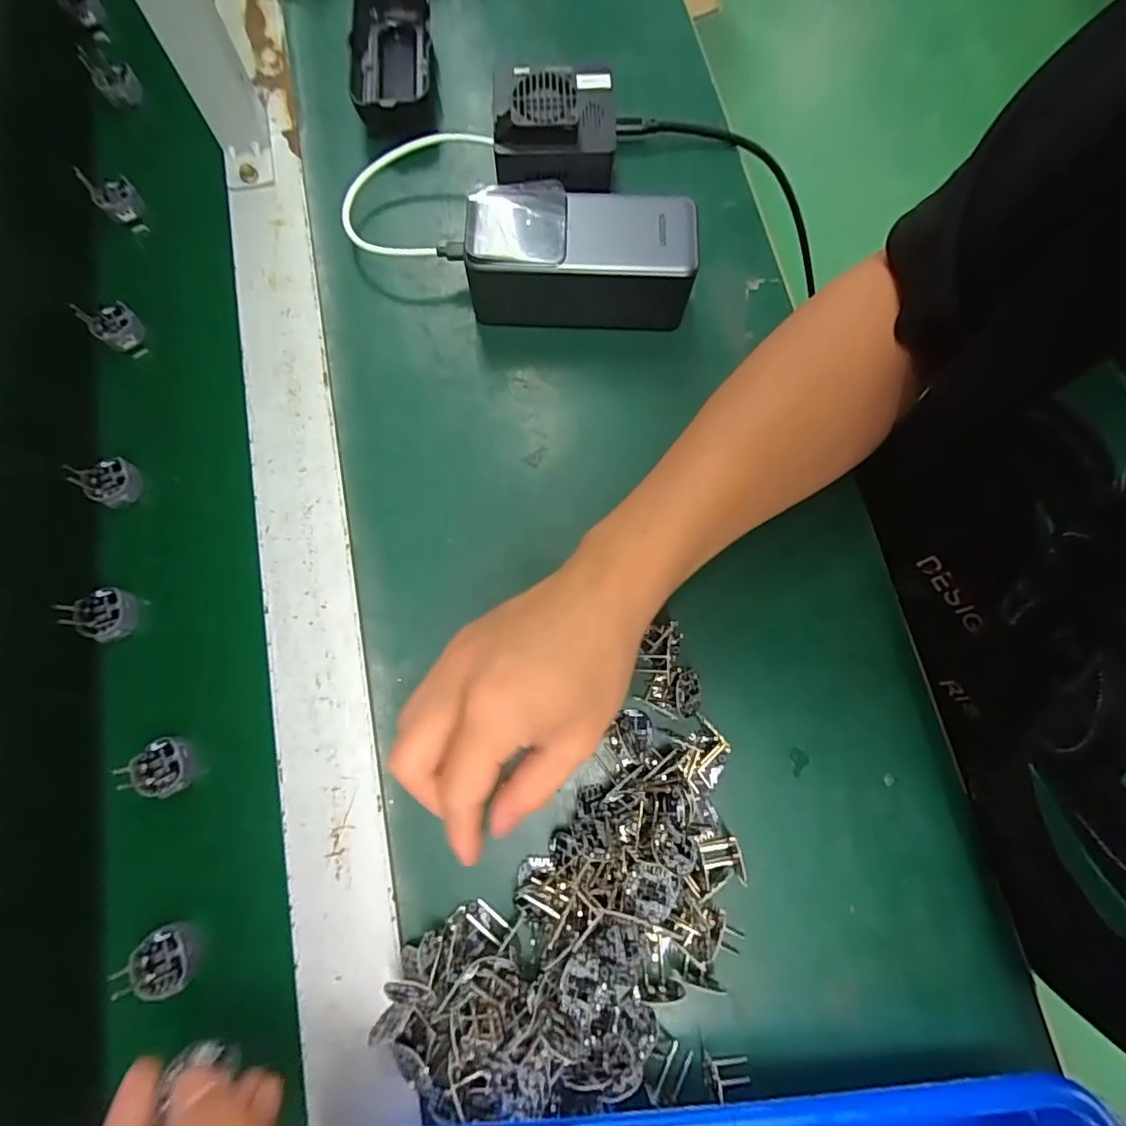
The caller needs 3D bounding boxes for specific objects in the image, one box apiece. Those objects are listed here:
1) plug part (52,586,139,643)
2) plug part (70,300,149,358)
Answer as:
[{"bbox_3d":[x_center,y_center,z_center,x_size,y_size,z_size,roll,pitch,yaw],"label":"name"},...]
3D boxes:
[{"bbox_3d":[-0.249,0.026,0.302,0.028,0.020,0.028,9,77,1],"label":"plug part"},{"bbox_3d":[-0.277,-0.147,0.350,0.039,0.016,0.026,42,79,8],"label":"plug part"}]

